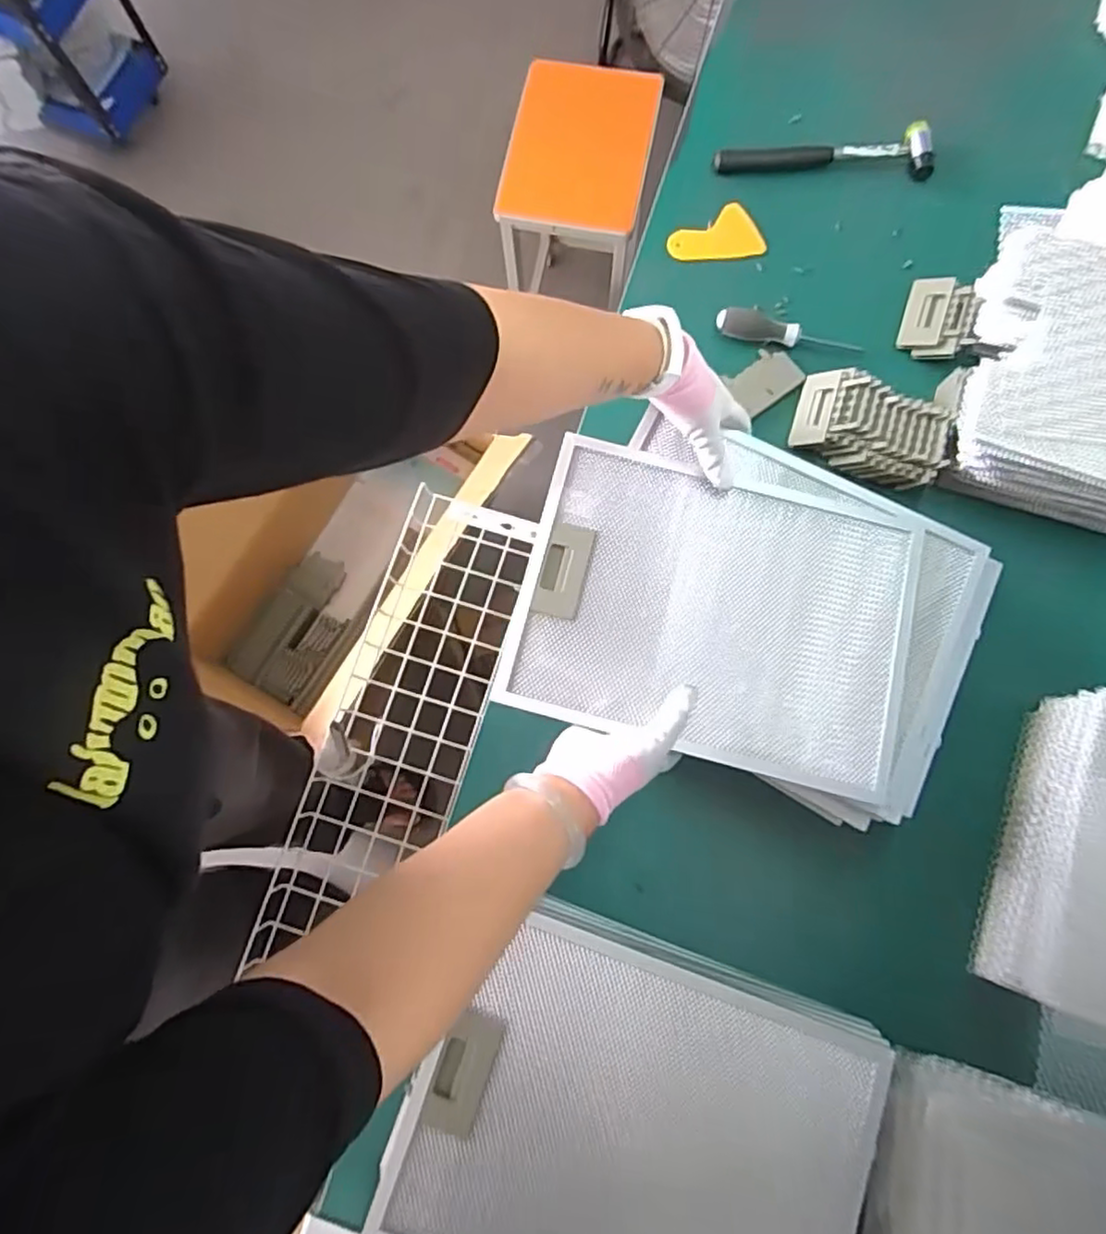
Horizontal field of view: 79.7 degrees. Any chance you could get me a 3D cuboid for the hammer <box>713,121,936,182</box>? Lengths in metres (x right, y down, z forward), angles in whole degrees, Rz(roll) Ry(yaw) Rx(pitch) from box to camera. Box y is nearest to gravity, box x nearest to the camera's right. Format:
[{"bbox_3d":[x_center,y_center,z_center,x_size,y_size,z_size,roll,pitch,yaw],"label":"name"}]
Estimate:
[{"bbox_3d":[0.311,-0.536,0.761,0.241,0.026,0.058,4,78,2],"label":"hammer"}]

